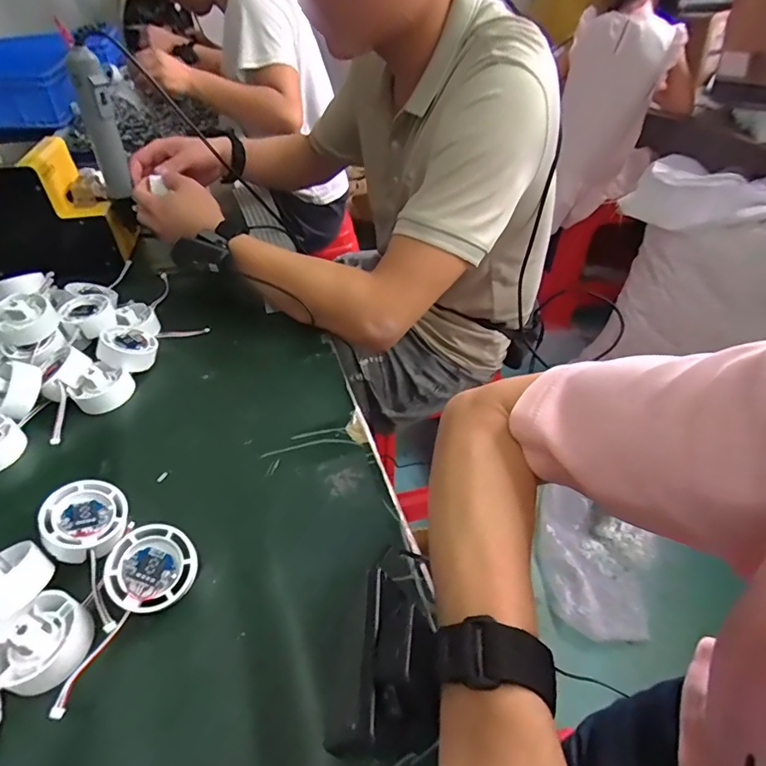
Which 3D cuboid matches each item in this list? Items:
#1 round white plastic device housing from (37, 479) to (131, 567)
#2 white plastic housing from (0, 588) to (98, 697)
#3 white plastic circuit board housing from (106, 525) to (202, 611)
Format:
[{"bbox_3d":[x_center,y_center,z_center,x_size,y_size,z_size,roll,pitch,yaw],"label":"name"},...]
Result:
[{"bbox_3d":[-0.223,0.102,0.357,0.054,0.019,0.056,16,46,-18],"label":"round white plastic device housing"},{"bbox_3d":[-0.219,0.163,0.303,0.054,0.029,0.053,-1,42,1],"label":"white plastic housing"},{"bbox_3d":[-0.157,0.127,0.327,0.054,0.022,0.053,7,67,-16],"label":"white plastic circuit board housing"}]

